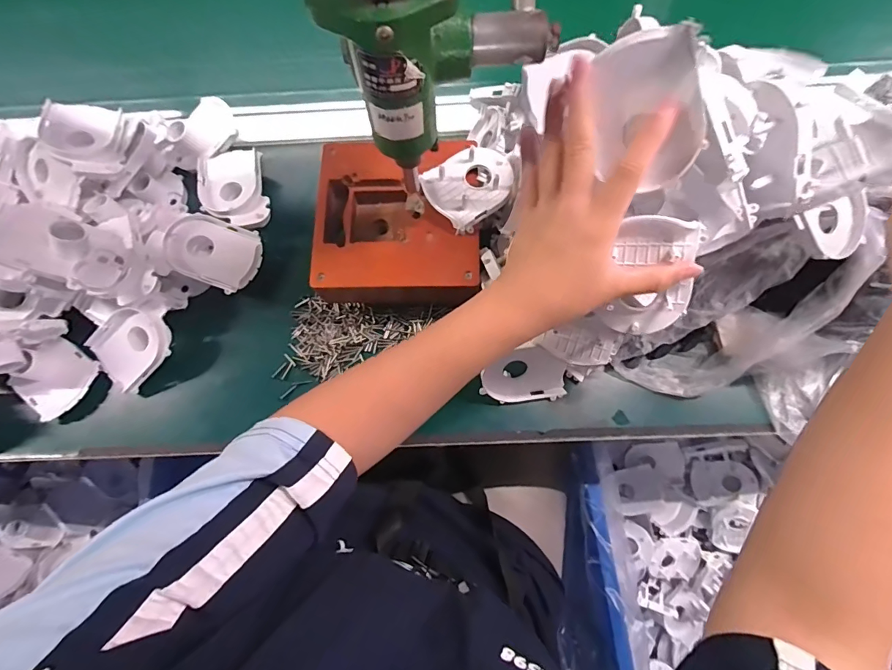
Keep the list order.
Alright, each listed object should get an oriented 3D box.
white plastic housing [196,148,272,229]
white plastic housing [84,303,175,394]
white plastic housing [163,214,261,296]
[{"bbox_3d":[-0.227,-0.154,0.464,0.070,0.026,0.102,-15,75,-2],"label":"white plastic housing"},{"bbox_3d":[-0.307,0.008,0.424,0.095,0.016,0.068,-40,88,16],"label":"white plastic housing"},{"bbox_3d":[-0.238,-0.085,0.444,0.085,0.037,0.068,20,76,7],"label":"white plastic housing"}]

